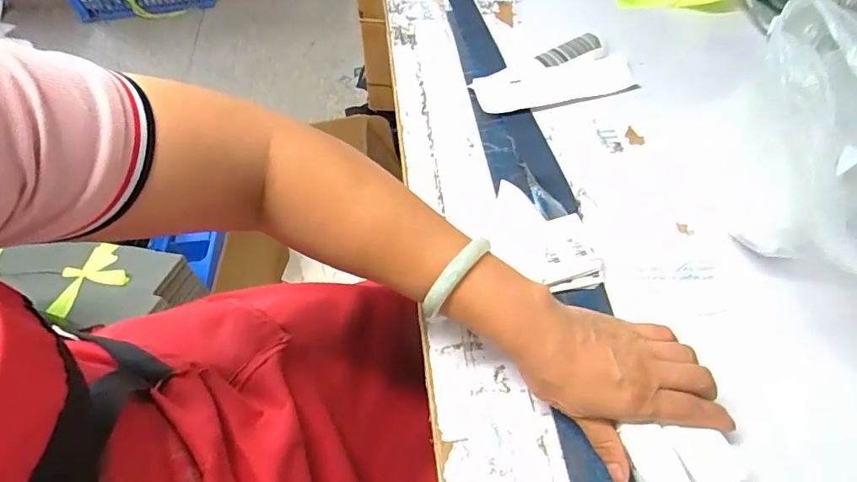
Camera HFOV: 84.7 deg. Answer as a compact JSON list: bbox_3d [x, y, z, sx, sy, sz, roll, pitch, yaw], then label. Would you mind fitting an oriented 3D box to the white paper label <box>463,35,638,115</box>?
[{"bbox_3d":[0.153,-0.210,0.598,0.195,0.021,0.094,-15,56,-8],"label":"white paper label"}]

